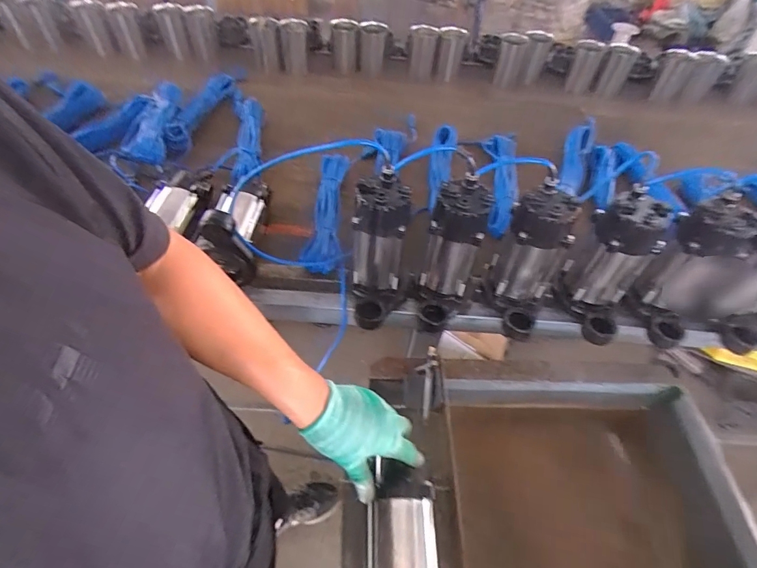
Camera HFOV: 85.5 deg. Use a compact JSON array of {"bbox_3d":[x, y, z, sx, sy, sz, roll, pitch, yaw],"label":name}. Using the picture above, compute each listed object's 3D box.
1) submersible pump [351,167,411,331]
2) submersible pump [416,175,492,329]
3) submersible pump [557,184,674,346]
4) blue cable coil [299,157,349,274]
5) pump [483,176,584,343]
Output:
[{"bbox_3d":[0.001,-0.046,0.709,0.092,0.243,0.163,9,52,3],"label":"submersible pump"},{"bbox_3d":[0.126,-0.034,0.712,0.099,0.250,0.159,11,52,4],"label":"submersible pump"},{"bbox_3d":[0.401,-0.022,0.710,0.109,0.225,0.144,20,53,11],"label":"submersible pump"},{"bbox_3d":[-0.109,-0.160,0.900,0.077,0.062,0.340,4,52,-1],"label":"blue cable coil"},{"bbox_3d":[0.257,-0.030,0.708,0.109,0.231,0.148,19,53,10],"label":"pump"}]

